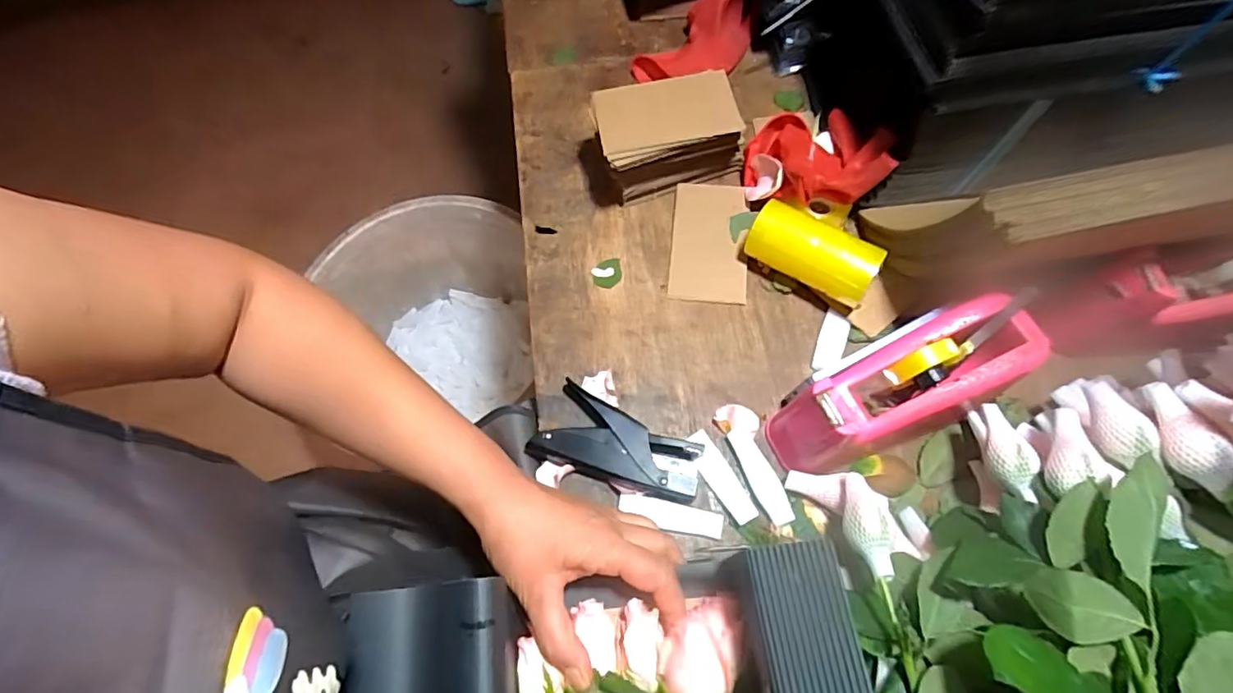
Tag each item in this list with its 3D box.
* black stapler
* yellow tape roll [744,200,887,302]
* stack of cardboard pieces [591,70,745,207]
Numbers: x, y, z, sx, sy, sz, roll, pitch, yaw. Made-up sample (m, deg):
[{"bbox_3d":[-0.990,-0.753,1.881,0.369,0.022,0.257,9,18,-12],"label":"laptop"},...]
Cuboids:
[{"bbox_3d":[0.003,0.088,0.503,0.146,0.021,0.069,18,69,11],"label":"black stapler"},{"bbox_3d":[0.187,-0.090,0.542,0.124,0.052,0.054,29,72,14],"label":"yellow tape roll"},{"bbox_3d":[0.049,-0.214,0.584,0.150,0.092,0.089,-14,67,-3],"label":"stack of cardboard pieces"}]

